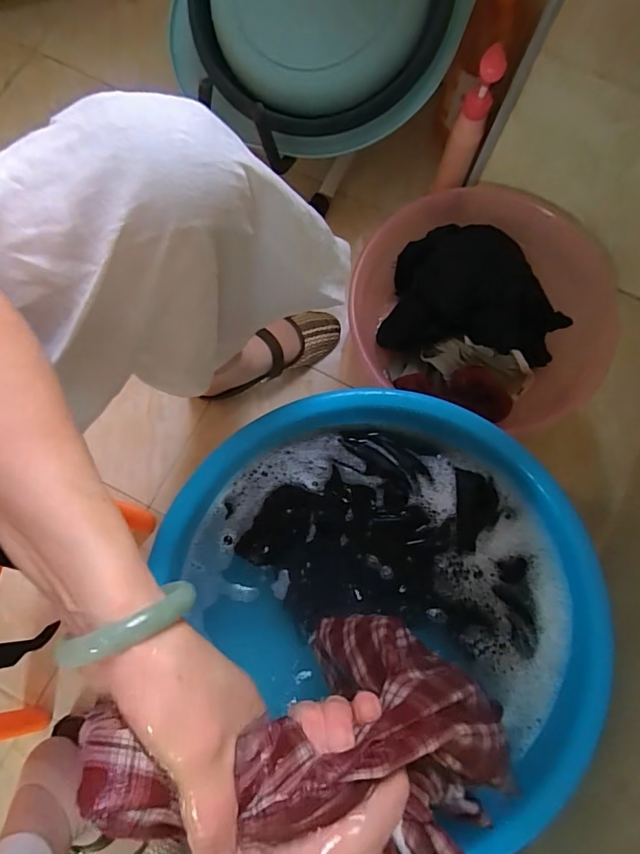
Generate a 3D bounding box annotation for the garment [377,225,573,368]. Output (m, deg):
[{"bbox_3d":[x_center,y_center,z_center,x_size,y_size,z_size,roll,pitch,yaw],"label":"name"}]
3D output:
[{"bbox_3d":[0.235,-0.189,0.715,0.261,0.083,0.189,11,79,1],"label":"garment"}]

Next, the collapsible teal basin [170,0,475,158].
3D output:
[{"bbox_3d":[0.004,-0.545,0.604,0.357,0.067,0.373,18,105,0],"label":"collapsible teal basin"}]

